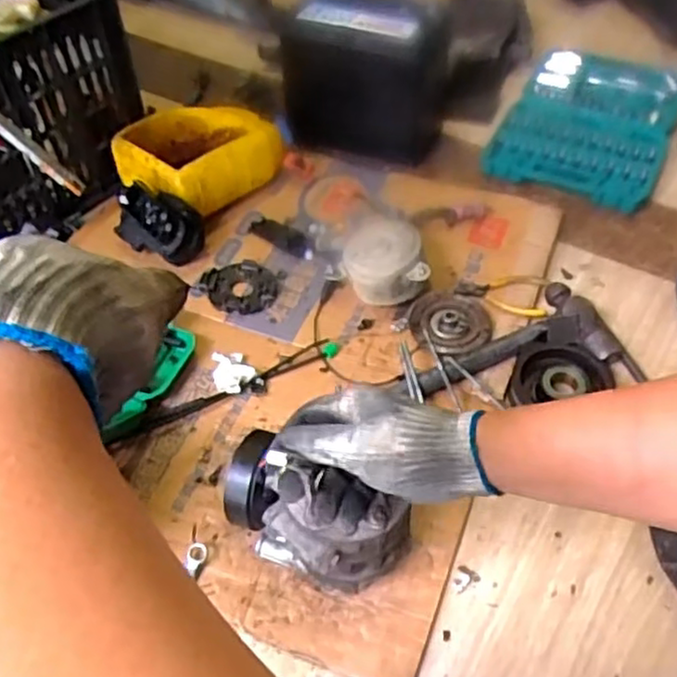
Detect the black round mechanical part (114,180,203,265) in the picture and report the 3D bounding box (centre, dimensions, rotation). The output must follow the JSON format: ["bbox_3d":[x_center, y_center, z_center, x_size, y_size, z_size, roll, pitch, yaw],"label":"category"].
[{"bbox_3d":[-0.234,-0.148,0.938,0.114,0.078,0.073,22,54,19],"label":"black round mechanical part"}]

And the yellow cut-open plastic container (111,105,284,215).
[{"bbox_3d":[-0.200,-0.260,1.019,0.184,0.091,0.198,28,56,23],"label":"yellow cut-open plastic container"}]

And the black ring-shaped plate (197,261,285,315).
[{"bbox_3d":[-0.129,-0.068,0.923,0.100,0.013,0.091,3,53,-4],"label":"black ring-shaped plate"}]

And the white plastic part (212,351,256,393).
[{"bbox_3d":[-0.122,0.038,0.827,0.048,0.015,0.060,-11,50,-7],"label":"white plastic part"}]

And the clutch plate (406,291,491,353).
[{"bbox_3d":[0.135,-0.021,0.861,0.096,0.018,0.093,-1,50,1],"label":"clutch plate"}]

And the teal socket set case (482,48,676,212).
[{"bbox_3d":[0.417,-0.362,1.160,0.251,0.040,0.414,21,54,19],"label":"teal socket set case"}]

